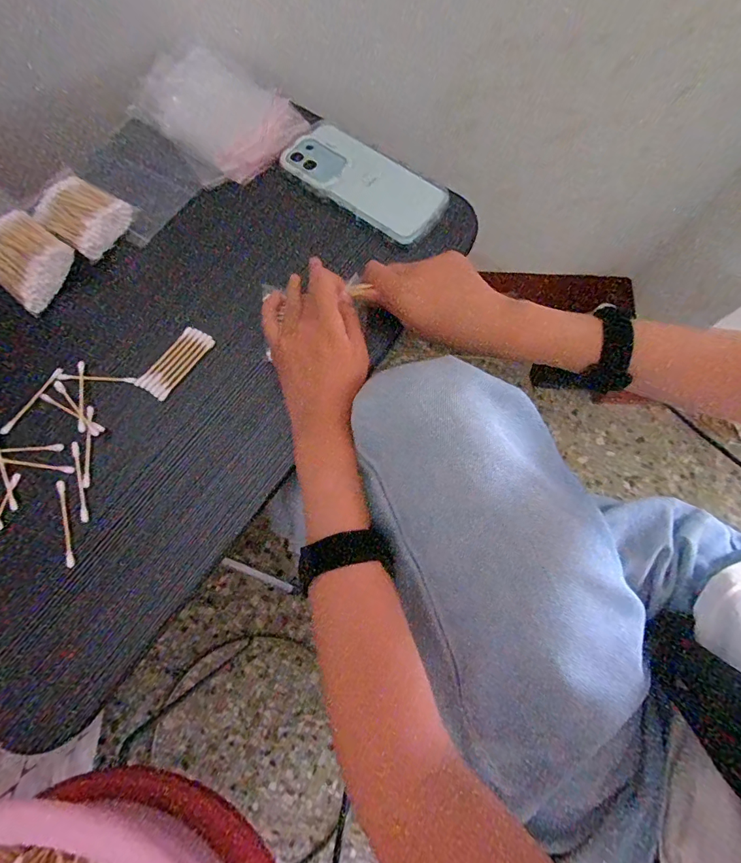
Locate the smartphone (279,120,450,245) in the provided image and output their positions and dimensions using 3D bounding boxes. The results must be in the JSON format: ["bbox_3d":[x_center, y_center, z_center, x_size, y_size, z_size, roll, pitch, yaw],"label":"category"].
[{"bbox_3d":[-0.006,-0.251,0.410,0.165,0.010,0.076,35,78,9],"label":"smartphone"}]

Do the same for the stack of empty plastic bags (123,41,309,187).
[{"bbox_3d":[-0.164,-0.343,0.435,0.184,0.015,0.122,43,80,11],"label":"stack of empty plastic bags"}]

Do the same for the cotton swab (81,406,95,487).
[{"bbox_3d":[-0.237,0.012,0.345,0.007,0.009,0.067,-2,75,0],"label":"cotton swab"}]

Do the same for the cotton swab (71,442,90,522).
[{"bbox_3d":[-0.238,0.040,0.335,0.007,0.004,0.069,-18,76,-4],"label":"cotton swab"}]

